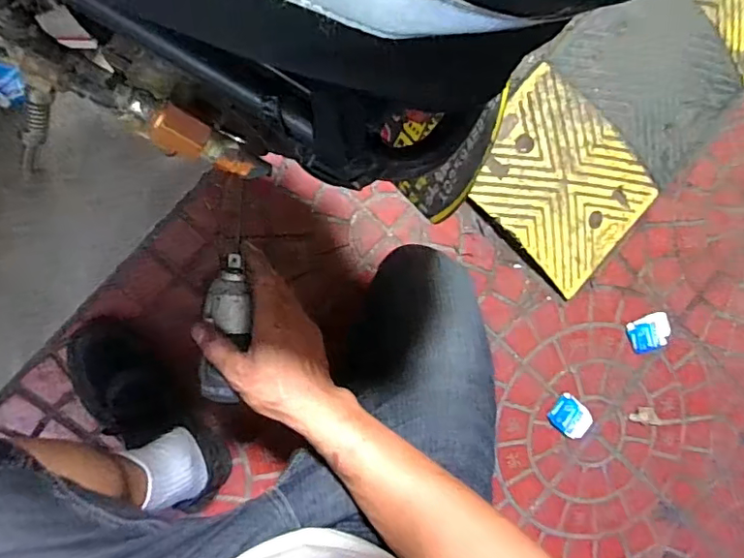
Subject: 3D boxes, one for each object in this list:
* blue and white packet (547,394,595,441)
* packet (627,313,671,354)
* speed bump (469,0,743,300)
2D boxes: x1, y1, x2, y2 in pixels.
[{"bbox_3d":[0.338,0.235,0.935,0.081,0.012,0.058,36,84,-6],"label":"blue and white packet"},{"bbox_3d":[0.486,0.095,0.963,0.080,0.014,0.063,-20,92,-8],"label":"packet"},{"bbox_3d":[0.845,-0.748,0.986,0.323,0.062,1.872,44,82,-15],"label":"speed bump"}]

